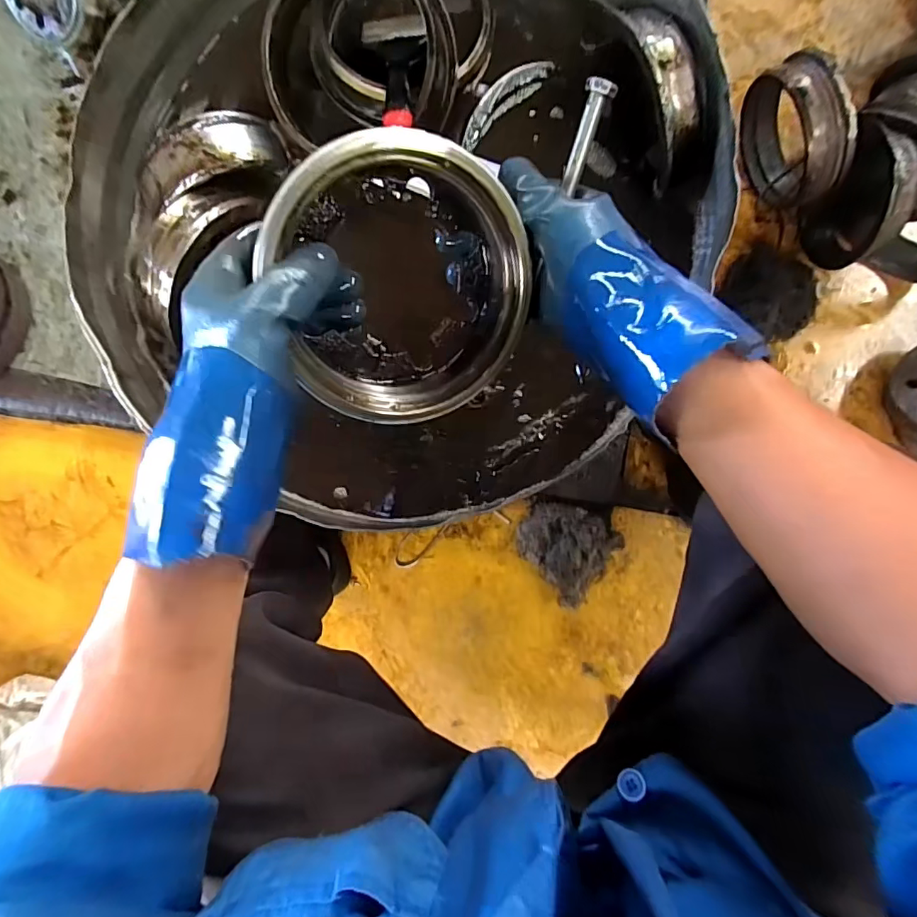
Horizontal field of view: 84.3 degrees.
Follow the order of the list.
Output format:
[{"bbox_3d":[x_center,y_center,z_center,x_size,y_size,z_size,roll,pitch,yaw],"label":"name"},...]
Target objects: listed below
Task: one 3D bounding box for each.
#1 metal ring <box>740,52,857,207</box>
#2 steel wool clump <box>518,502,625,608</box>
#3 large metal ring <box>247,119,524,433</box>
[{"bbox_3d":[0.474,-0.459,0.720,0.067,0.189,0.183,-21,90,5],"label":"metal ring"},{"bbox_3d":[0.170,0.143,0.799,0.148,0.076,0.137,0,92,5],"label":"steel wool clump"},{"bbox_3d":[-0.035,-0.107,0.320,0.151,0.038,0.168,-17,119,-12],"label":"large metal ring"}]

